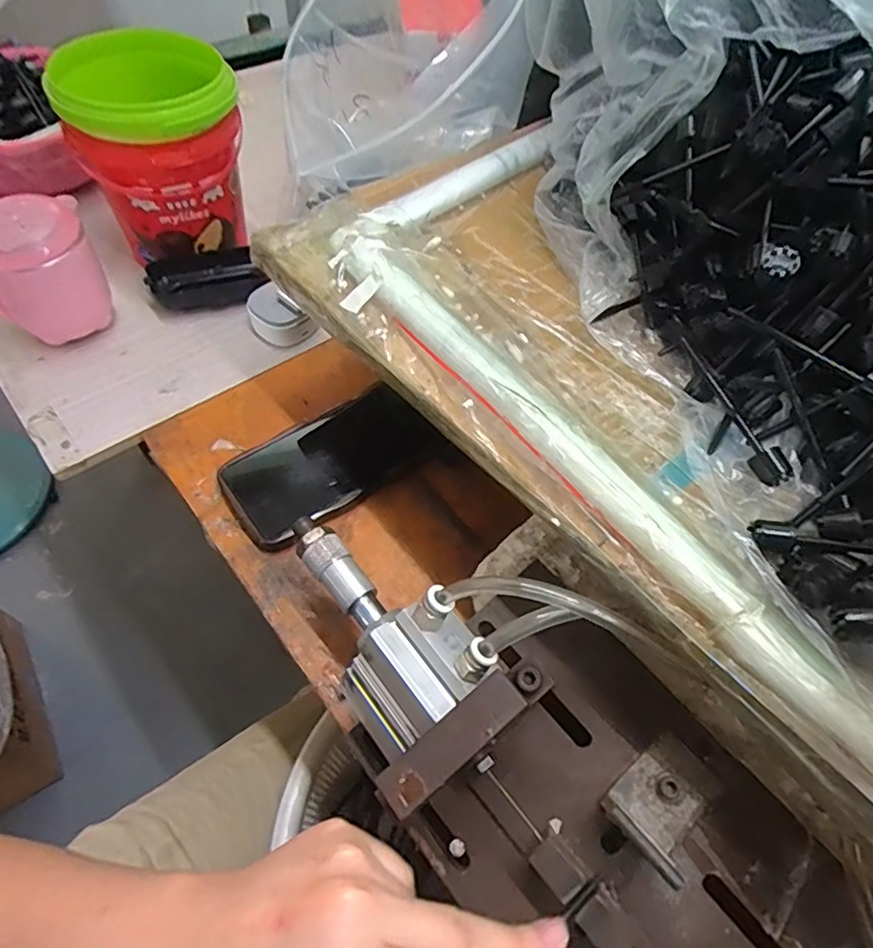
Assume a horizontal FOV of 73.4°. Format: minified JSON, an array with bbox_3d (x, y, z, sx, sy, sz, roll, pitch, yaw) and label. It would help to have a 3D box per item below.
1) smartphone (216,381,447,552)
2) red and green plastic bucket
[{"bbox_3d":[-0.080,-0.011,0.429,0.146,0.016,0.083,-35,63,-16],"label":"smartphone"},{"bbox_3d":[-0.234,-0.280,0.501,0.128,0.129,0.147,-19,60,-16],"label":"red and green plastic bucket"}]

